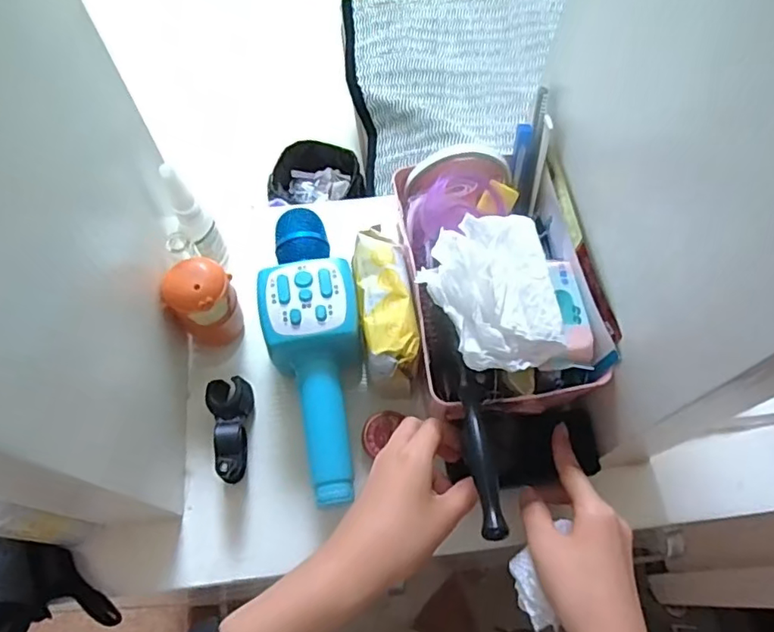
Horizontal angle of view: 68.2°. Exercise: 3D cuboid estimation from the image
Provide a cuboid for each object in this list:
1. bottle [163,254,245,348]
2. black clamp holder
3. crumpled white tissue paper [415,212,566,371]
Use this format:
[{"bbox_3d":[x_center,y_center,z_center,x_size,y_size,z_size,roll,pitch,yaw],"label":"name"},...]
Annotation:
[{"bbox_3d":[-0.149,-0.008,0.468,0.051,0.085,0.045,-37,71,-17],"label":"bottle"},{"bbox_3d":[-0.123,0.085,0.440,0.031,0.030,0.078,-1,65,-3],"label":"black clamp holder"},{"bbox_3d":[0.067,-0.018,0.376,0.084,0.033,0.105,-5,65,-5],"label":"crumpled white tissue paper"}]

